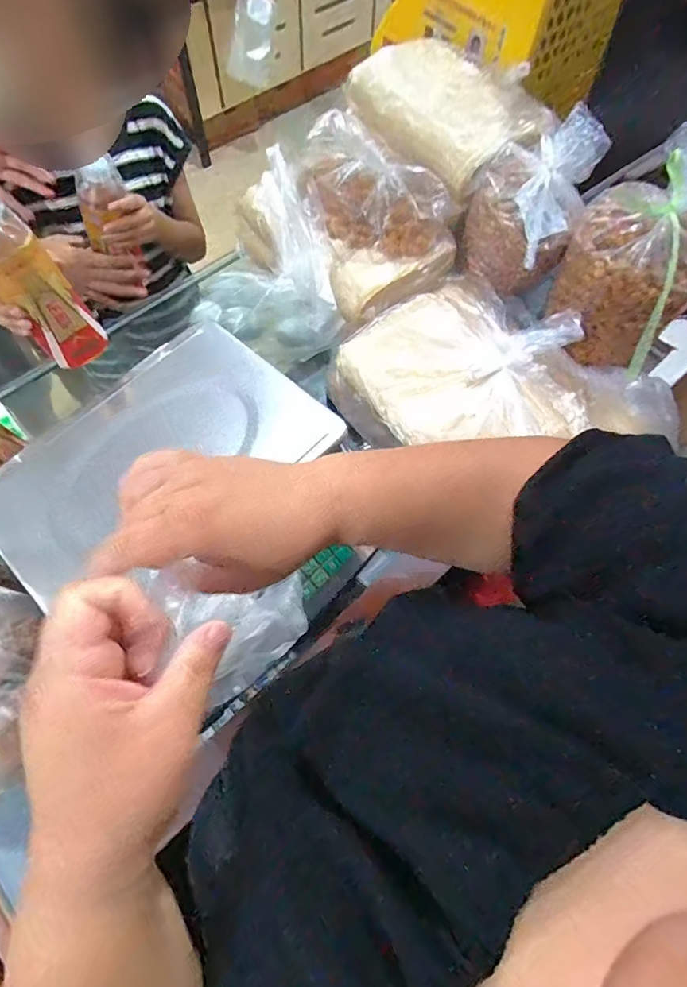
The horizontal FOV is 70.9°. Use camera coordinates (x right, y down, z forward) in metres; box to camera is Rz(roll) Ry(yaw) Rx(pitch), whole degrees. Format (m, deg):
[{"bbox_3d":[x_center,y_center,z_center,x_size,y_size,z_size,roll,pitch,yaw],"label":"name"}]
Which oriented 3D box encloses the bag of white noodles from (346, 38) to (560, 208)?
[{"bbox_3d":[0.161,-0.557,0.703,0.181,0.079,0.294,-34,73,-15],"label":"bag of white noodles"}]

